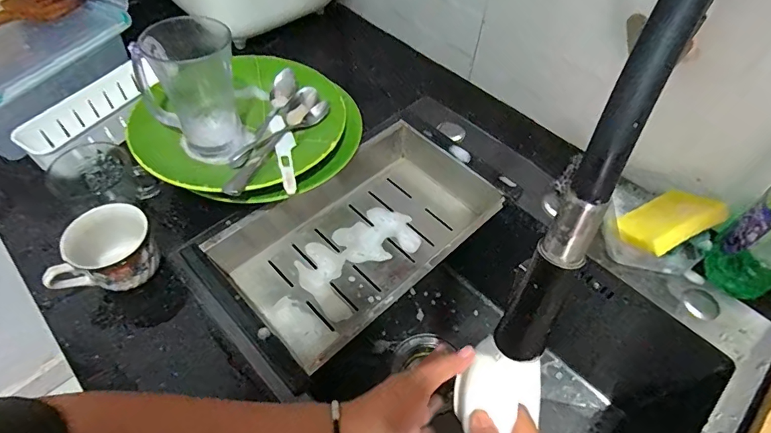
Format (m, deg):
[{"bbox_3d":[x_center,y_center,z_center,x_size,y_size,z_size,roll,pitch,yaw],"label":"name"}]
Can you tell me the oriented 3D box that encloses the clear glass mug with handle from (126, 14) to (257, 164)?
[{"bbox_3d":[-0.200,-0.138,0.480,0.090,0.122,0.096,2,53,-2],"label":"clear glass mug with handle"}]

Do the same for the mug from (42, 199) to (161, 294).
[{"bbox_3d":[-0.283,0.042,0.456,0.095,0.064,0.070,-28,60,-22],"label":"mug"}]

